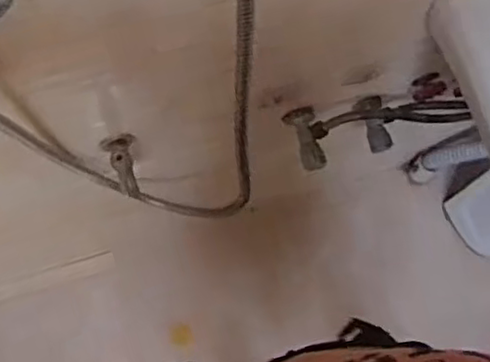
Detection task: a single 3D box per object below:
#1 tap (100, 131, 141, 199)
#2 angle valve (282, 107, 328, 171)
[{"bbox_3d":[-0.163,-0.034,0.899,0.047,0.057,0.086,-20,75,-7],"label":"tap"},{"bbox_3d":[0.096,-0.063,1.007,0.050,0.042,0.093,-18,94,-7],"label":"angle valve"}]

